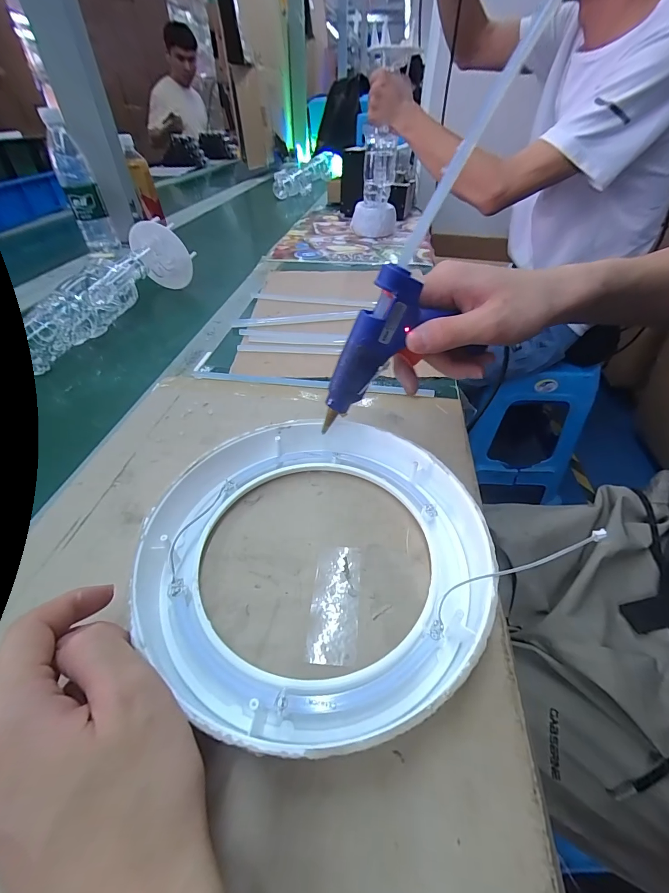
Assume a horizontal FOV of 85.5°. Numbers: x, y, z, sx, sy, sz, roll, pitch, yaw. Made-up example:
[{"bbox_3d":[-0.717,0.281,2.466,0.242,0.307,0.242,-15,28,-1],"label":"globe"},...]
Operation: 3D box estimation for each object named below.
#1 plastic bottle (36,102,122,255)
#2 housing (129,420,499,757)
[{"bbox_3d":[-0.495,-0.503,0.703,0.061,0.218,0.060,-23,48,-23],"label":"plastic bottle"},{"bbox_3d":[-0.010,0.062,0.239,0.211,0.041,0.212,-2,42,2],"label":"housing"}]

